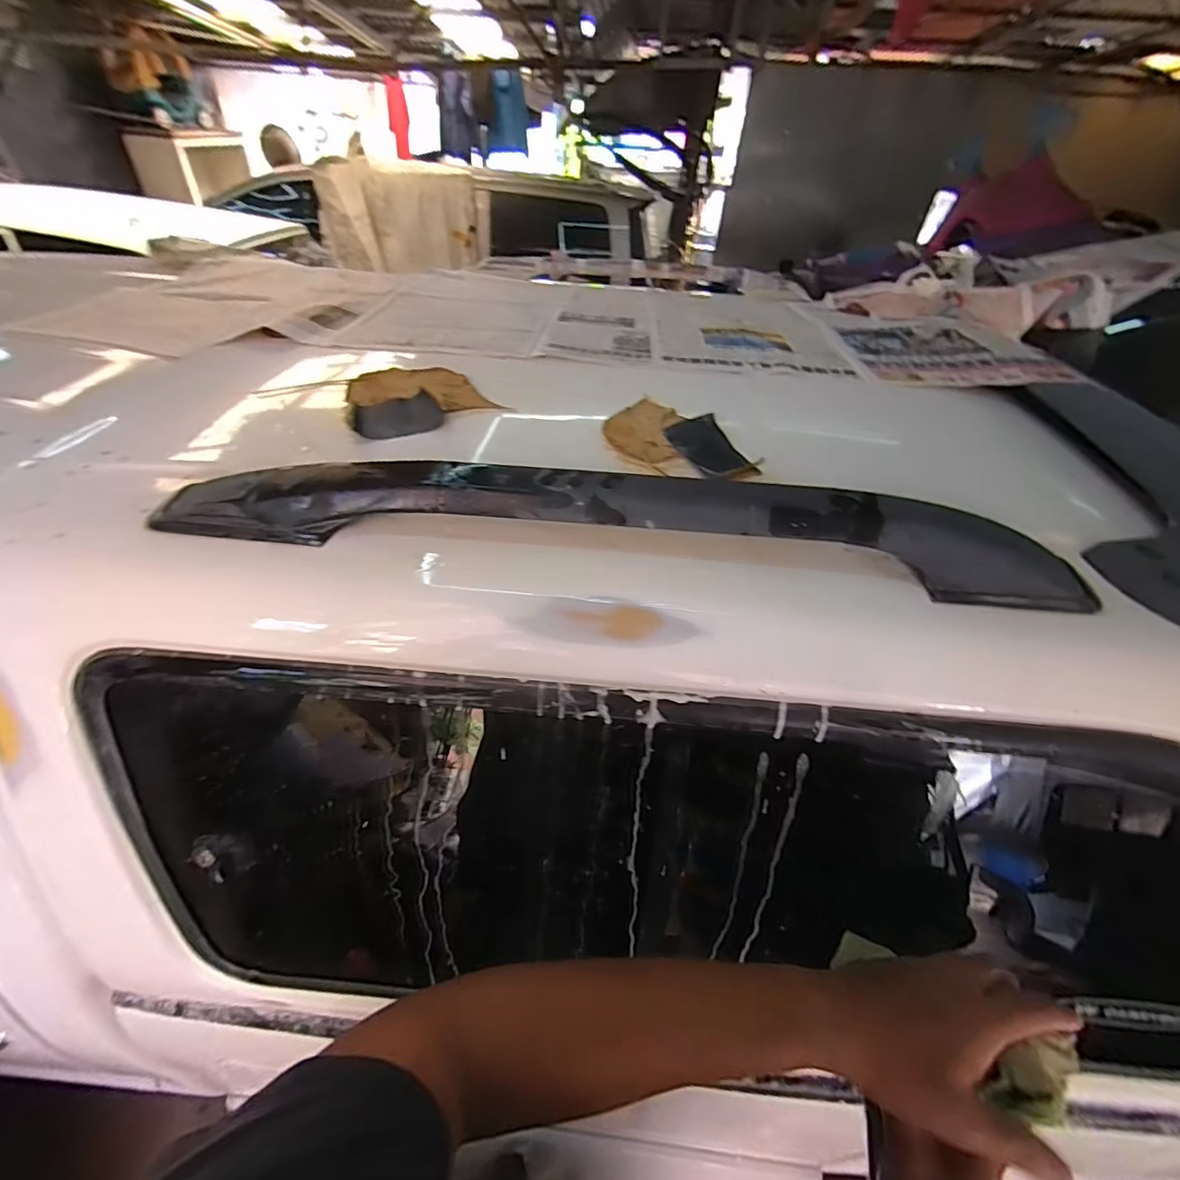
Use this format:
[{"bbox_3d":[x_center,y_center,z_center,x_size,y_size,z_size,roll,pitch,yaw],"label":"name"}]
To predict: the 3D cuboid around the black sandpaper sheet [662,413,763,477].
[{"bbox_3d":[0.133,-0.160,0.572,0.068,0.014,0.116,-10,44,-17],"label":"black sandpaper sheet"}]

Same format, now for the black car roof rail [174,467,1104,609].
[{"bbox_3d":[0.023,-0.059,0.453,0.805,0.070,0.067,7,42,2],"label":"black car roof rail"}]

